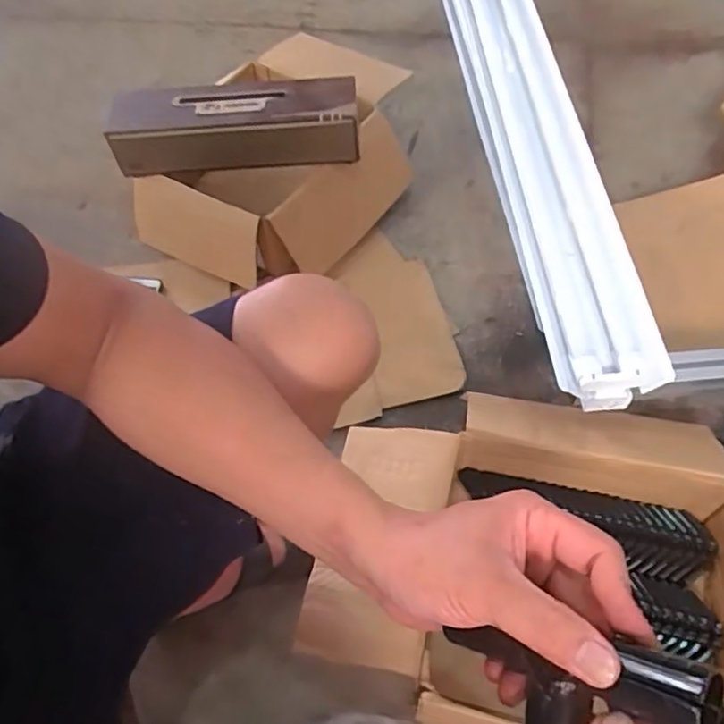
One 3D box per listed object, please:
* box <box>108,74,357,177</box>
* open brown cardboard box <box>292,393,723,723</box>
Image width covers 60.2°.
[{"bbox_3d":[-0.207,-0.383,1.002,0.407,0.088,0.125,0,57,4],"label":"box"},{"bbox_3d":[0.243,0.208,0.679,0.550,0.176,0.371,8,57,9],"label":"open brown cardboard box"}]

